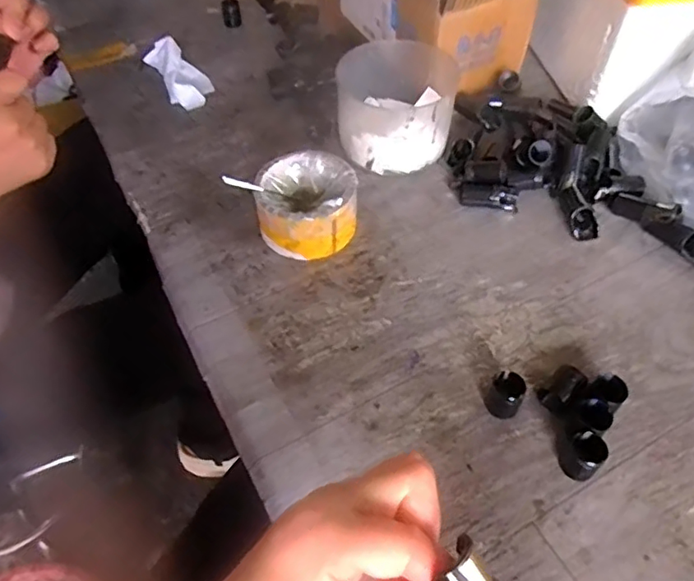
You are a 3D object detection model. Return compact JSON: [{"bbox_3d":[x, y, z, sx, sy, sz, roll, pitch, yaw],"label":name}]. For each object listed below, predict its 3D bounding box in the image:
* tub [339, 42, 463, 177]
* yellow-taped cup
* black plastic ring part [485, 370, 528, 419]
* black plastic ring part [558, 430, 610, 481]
[{"bbox_3d":[0.050,-0.187,0.564,0.111,0.071,0.131,8,52,7],"label":"tub"},{"bbox_3d":[-0.036,-0.076,0.493,0.082,0.048,0.083,-1,52,1],"label":"yellow-taped cup"},{"bbox_3d":[0.109,0.072,0.392,0.022,0.031,0.018,24,56,18],"label":"black plastic ring part"},{"bbox_3d":[0.152,0.107,0.365,0.021,0.030,0.020,-1,52,1],"label":"black plastic ring part"}]

